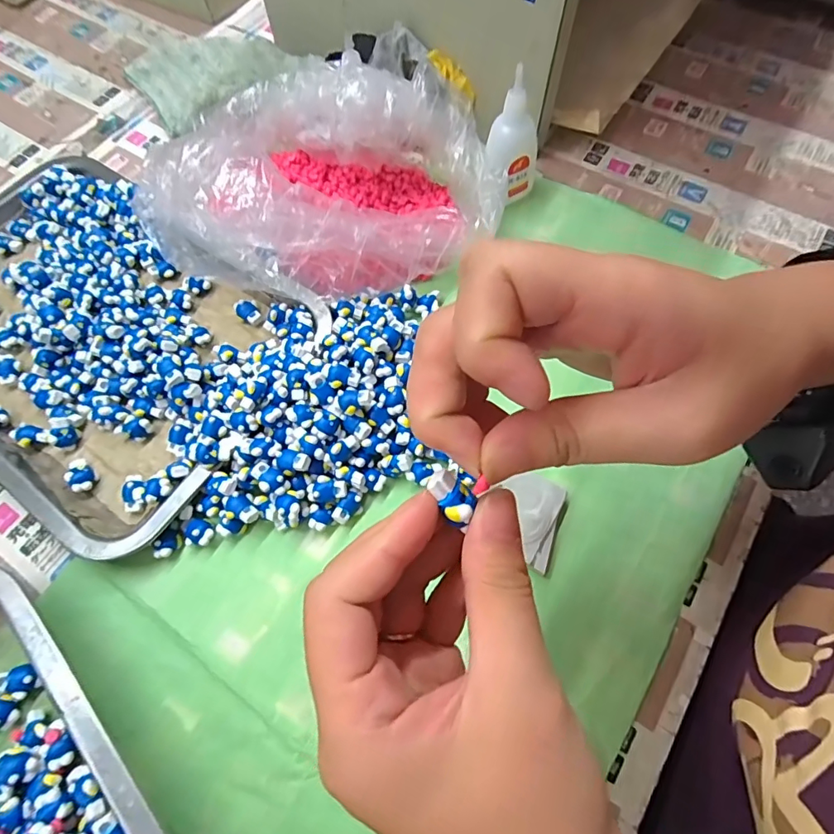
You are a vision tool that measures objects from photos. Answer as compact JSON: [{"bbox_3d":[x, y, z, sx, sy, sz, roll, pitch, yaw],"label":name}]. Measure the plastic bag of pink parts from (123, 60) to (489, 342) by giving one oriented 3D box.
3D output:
[{"bbox_3d":[-0.068,-0.164,0.342,0.245,0.090,0.165,16,69,9],"label":"plastic bag of pink parts"}]

